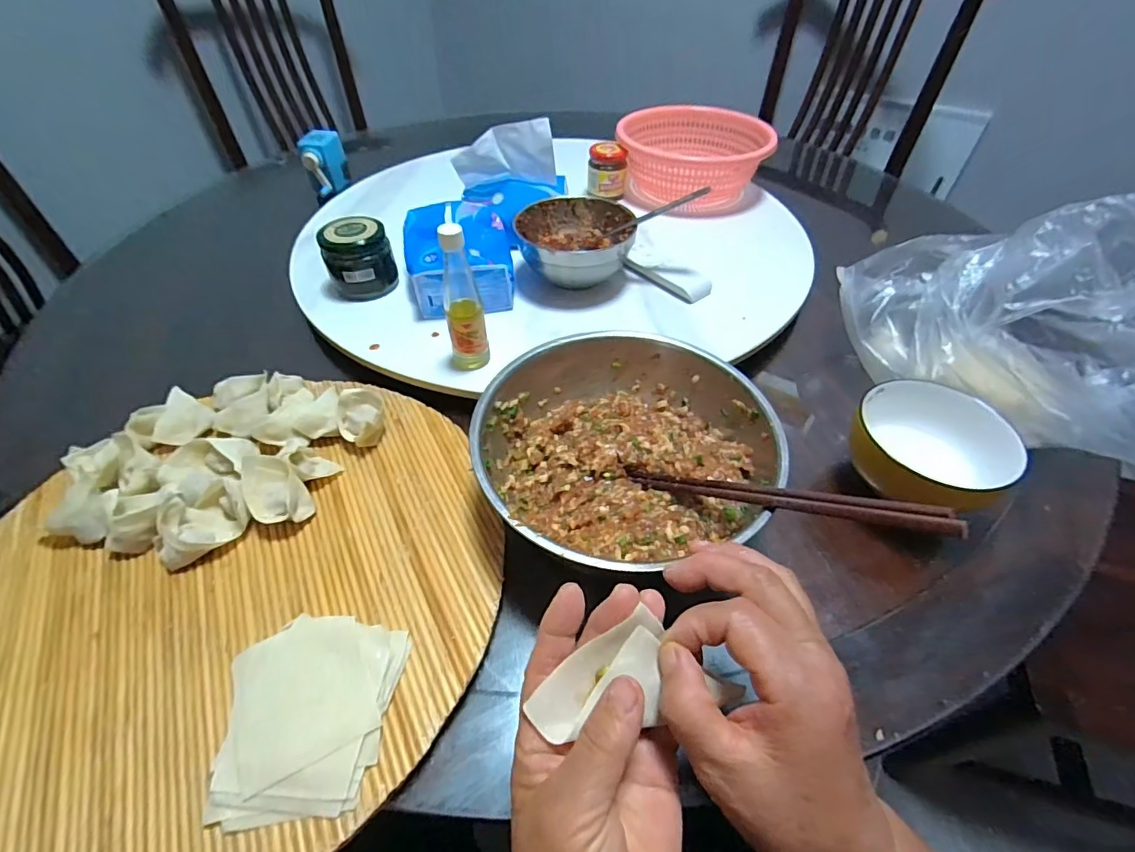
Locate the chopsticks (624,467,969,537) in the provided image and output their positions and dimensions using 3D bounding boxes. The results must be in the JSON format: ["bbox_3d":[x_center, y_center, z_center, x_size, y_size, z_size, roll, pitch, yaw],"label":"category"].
[{"bbox_3d":[0.123,0.044,0.327,0.016,0.009,0.221,-38,25,-32],"label":"chopsticks"}]

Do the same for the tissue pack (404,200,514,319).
[{"bbox_3d":[-0.120,-0.190,0.572,0.119,0.082,0.133,-7,48,-7],"label":"tissue pack"}]

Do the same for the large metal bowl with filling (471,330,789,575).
[{"bbox_3d":[0.041,0.019,0.394,0.214,0.074,0.202,0,48,0],"label":"large metal bowl with filling"}]

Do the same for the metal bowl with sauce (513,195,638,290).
[{"bbox_3d":[0.006,-0.207,0.595,0.130,0.079,0.114,-8,48,-8],"label":"metal bowl with sauce"}]

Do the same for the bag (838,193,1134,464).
[{"bbox_3d":[0.451,-0.105,0.444,0.313,0.164,0.226,0,48,-1],"label":"bag"}]

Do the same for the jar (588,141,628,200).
[{"bbox_3d":[0.058,-0.368,0.731,0.056,0.063,0.053,4,48,3],"label":"jar"}]

